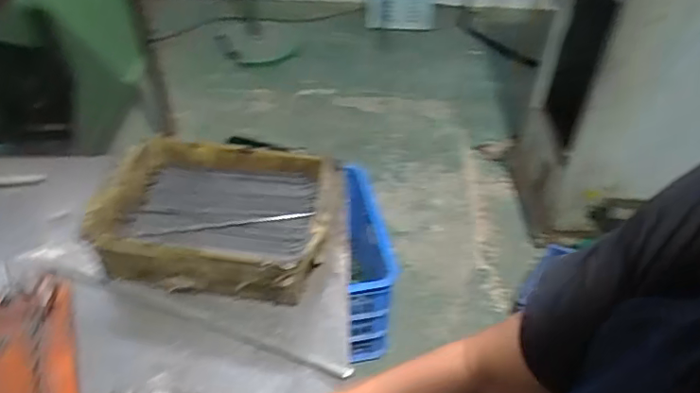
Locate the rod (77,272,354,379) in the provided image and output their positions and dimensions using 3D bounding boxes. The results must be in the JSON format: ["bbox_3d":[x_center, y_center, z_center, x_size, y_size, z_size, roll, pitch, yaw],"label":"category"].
[{"bbox_3d":[-0.150,0.128,0.548,0.320,0.008,0.011,17,45,12],"label":"rod"}]

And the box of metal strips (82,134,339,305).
[{"bbox_3d":[-0.150,0.022,0.612,0.259,0.078,0.178,9,44,3],"label":"box of metal strips"}]

